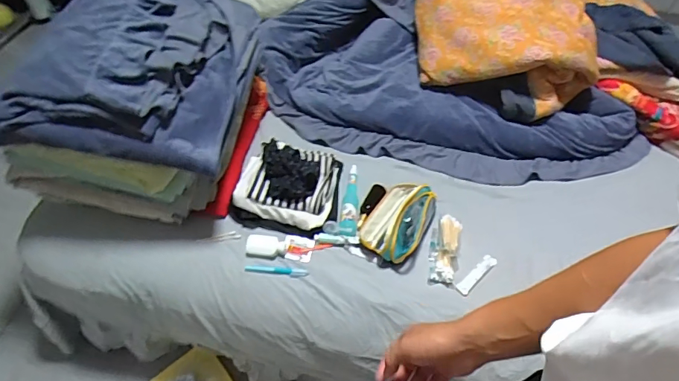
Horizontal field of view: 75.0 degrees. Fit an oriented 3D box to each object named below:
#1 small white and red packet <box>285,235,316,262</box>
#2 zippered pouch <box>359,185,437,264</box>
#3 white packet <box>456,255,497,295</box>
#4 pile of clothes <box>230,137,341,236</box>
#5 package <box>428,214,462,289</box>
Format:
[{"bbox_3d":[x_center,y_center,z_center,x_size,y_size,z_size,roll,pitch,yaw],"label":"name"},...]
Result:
[{"bbox_3d":[-0.098,0.139,1.057,0.067,0.005,0.059,12,67,1],"label":"small white and red packet"},{"bbox_3d":[0.144,0.063,1.069,0.137,0.073,0.228,25,56,17],"label":"zippered pouch"},{"bbox_3d":[0.318,0.191,1.018,0.133,0.010,0.029,-36,61,-26],"label":"white packet"},{"bbox_3d":[-0.128,-0.025,1.111,0.253,0.109,0.256,8,52,5],"label":"pile of clothes"},{"bbox_3d":[0.249,0.130,1.042,0.066,0.035,0.186,11,52,8],"label":"package"}]

